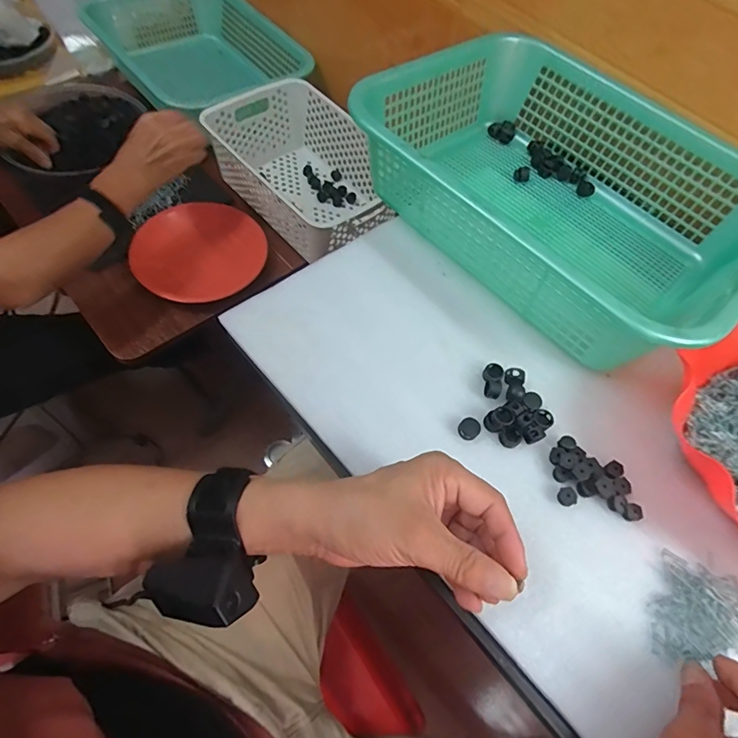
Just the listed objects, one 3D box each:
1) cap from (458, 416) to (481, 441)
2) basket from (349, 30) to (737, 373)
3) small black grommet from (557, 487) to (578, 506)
[{"bbox_3d":[0.083,0.050,0.387,0.017,0.009,0.017,2,61,-4],"label":"cap"},{"bbox_3d":[0.195,-0.185,0.481,0.295,0.113,0.385,-39,70,-22],"label":"basket"},{"bbox_3d":[0.154,0.099,0.361,0.013,0.009,0.013,-7,62,-9],"label":"small black grommet"}]

